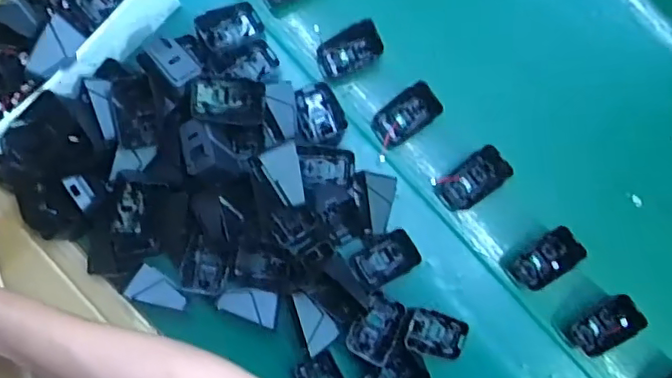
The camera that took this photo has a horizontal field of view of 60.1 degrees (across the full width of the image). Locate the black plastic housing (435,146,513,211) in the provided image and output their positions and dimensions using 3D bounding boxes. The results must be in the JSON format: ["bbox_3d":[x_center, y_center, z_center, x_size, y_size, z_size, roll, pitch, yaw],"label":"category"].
[{"bbox_3d":[0.142,-0.009,0.603,0.073,0.018,0.040,-36,86,-5],"label":"black plastic housing"}]

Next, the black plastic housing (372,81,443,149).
[{"bbox_3d":[0.072,-0.078,0.610,0.073,0.021,0.041,-37,87,-5],"label":"black plastic housing"}]

